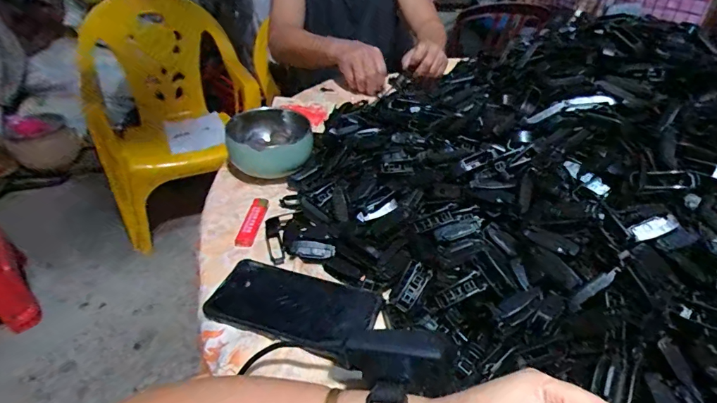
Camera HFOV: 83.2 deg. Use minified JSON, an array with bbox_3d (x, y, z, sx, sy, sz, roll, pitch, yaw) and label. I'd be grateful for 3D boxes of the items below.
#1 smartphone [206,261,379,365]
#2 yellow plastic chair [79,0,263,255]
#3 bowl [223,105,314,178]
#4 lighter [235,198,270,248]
[{"bbox_3d":[-0.065,0.103,0.400,0.161,0.013,0.076,14,40,16],"label":"smartphone"},{"bbox_3d":[-0.725,-0.353,1.550,0.542,0.783,0.694,-21,43,-26],"label":"yellow plastic chair"},{"bbox_3d":[-0.125,-0.078,0.576,0.113,0.068,0.125,-12,40,-16],"label":"bowl"},{"bbox_3d":[-0.130,0.024,0.498,0.021,0.010,0.081,4,38,3],"label":"lighter"}]

